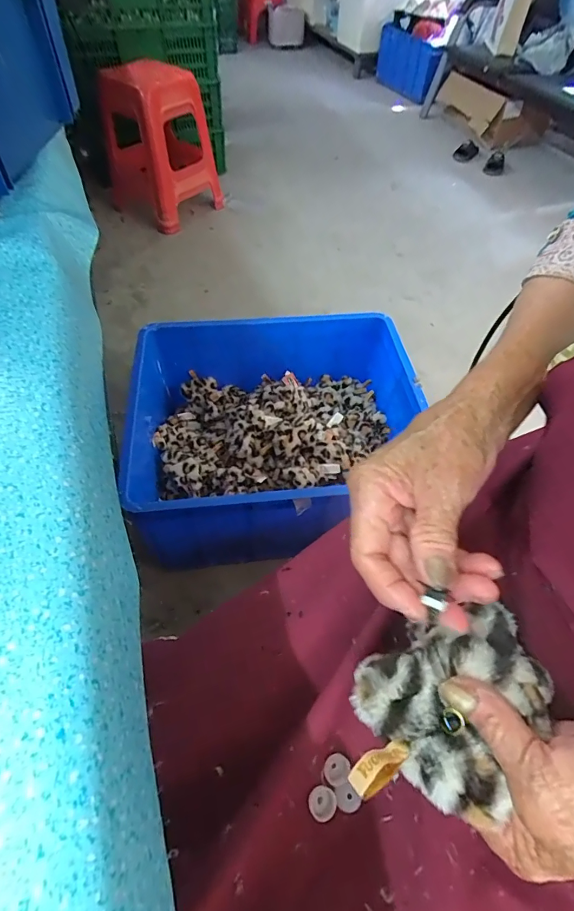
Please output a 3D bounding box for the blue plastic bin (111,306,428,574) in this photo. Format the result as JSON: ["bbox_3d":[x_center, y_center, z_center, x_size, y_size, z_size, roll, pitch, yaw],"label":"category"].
[{"bbox_3d":[-0.036,-0.054,0.975,0.637,0.278,0.491,-7,55,-7],"label":"blue plastic bin"}]

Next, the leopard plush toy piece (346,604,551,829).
[{"bbox_3d":[0.084,0.126,0.221,0.120,0.031,0.073,-28,60,-21],"label":"leopard plush toy piece"}]

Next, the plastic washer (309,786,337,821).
[{"bbox_3d":[0.022,0.211,0.256,0.017,0.005,0.017,1,54,-1],"label":"plastic washer"}]

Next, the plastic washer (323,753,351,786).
[{"bbox_3d":[0.031,0.196,0.263,0.016,0.004,0.016,1,54,-1],"label":"plastic washer"}]

